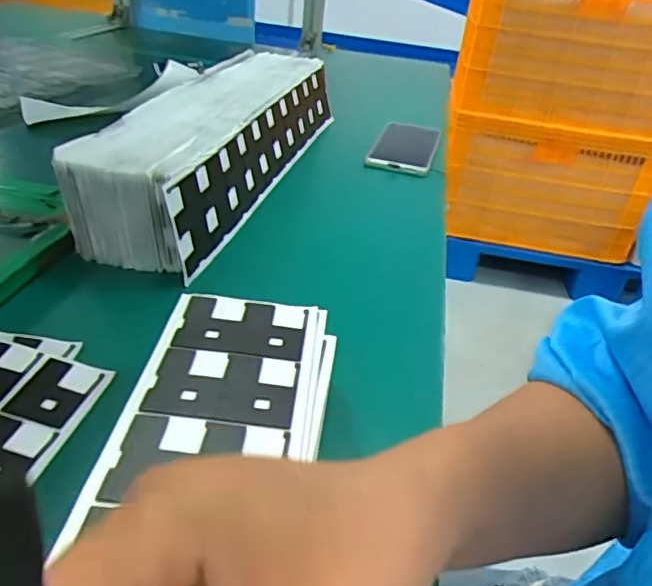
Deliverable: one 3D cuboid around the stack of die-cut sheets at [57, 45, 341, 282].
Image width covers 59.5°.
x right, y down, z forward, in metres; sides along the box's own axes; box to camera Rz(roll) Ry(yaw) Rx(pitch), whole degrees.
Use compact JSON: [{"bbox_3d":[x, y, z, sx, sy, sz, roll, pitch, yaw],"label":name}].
[{"bbox_3d":[-0.101,-0.170,0.612,0.116,0.083,0.459,12,33,8],"label":"stack of die-cut sheets"}]

